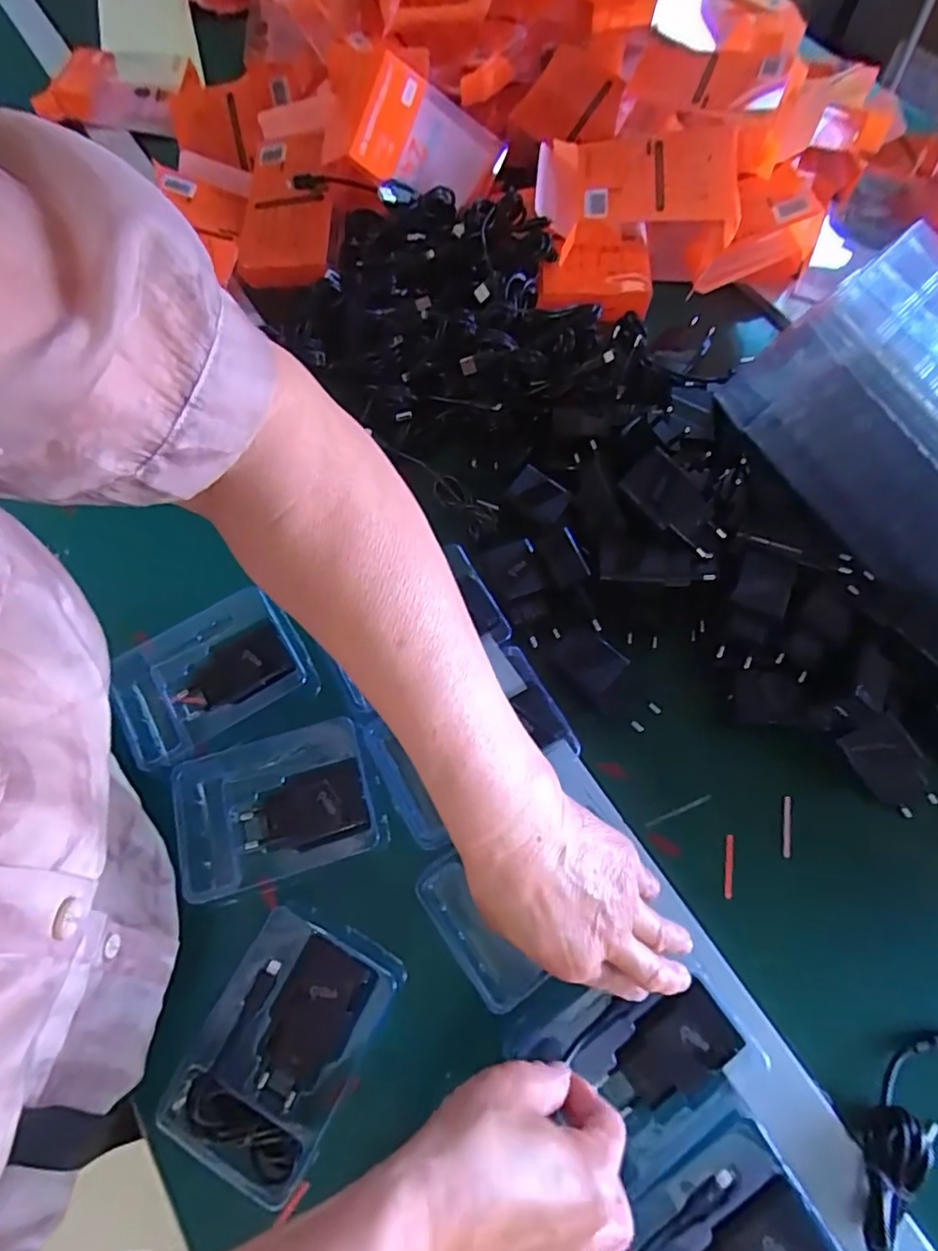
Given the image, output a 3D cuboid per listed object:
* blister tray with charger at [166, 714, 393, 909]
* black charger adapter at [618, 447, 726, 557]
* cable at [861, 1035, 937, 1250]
[{"bbox_3d":[-0.126,0.121,0.393,0.127,0.027,0.087,-14,69,-5],"label":"blister tray with charger"},{"bbox_3d":[0.145,-0.084,0.419,0.078,0.020,0.031,42,74,-7],"label":"black charger adapter"},{"bbox_3d":[0.242,0.274,0.329,0.028,0.023,0.121,38,74,14],"label":"cable"}]

